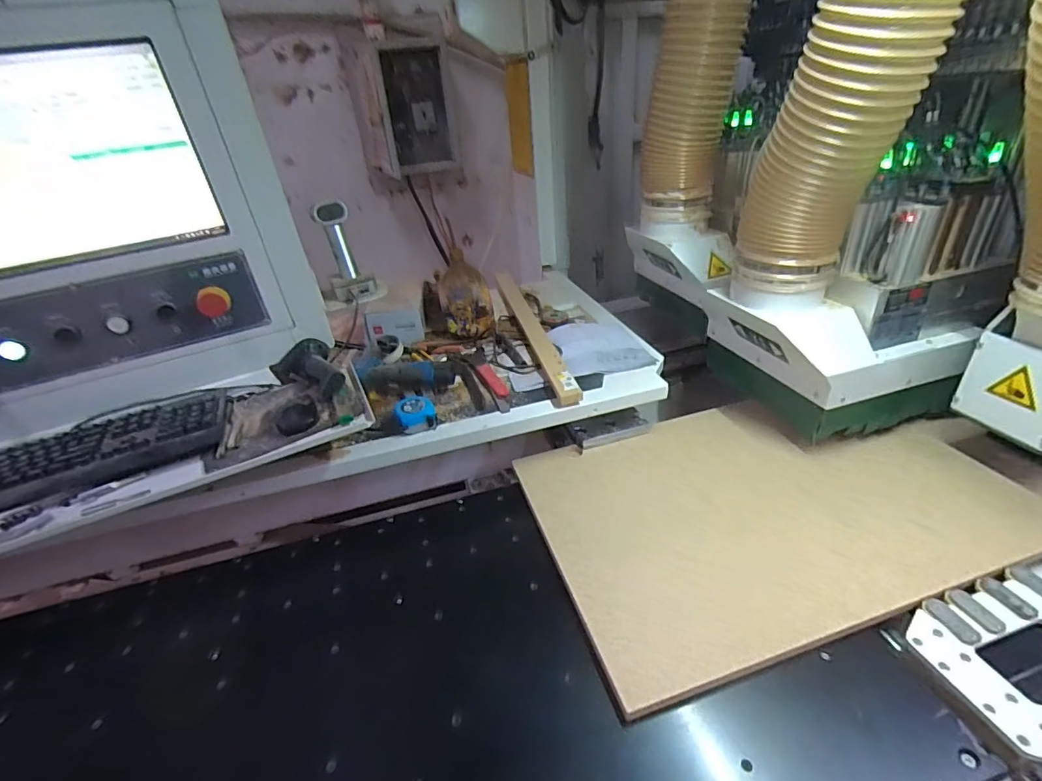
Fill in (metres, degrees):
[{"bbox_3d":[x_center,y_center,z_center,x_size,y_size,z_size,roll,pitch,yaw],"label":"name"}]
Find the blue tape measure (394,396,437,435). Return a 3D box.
[{"bbox_3d":[-0.186,0.044,0.871,0.070,0.045,0.065,-14,32,-14],"label":"blue tape measure"}]

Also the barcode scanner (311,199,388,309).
[{"bbox_3d":[-0.323,-0.251,0.918,0.105,0.176,0.106,-16,33,-16],"label":"barcode scanner"}]

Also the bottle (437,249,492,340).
[{"bbox_3d":[-0.131,-0.222,1.147,0.114,0.180,0.114,-11,31,-8],"label":"bottle"}]

